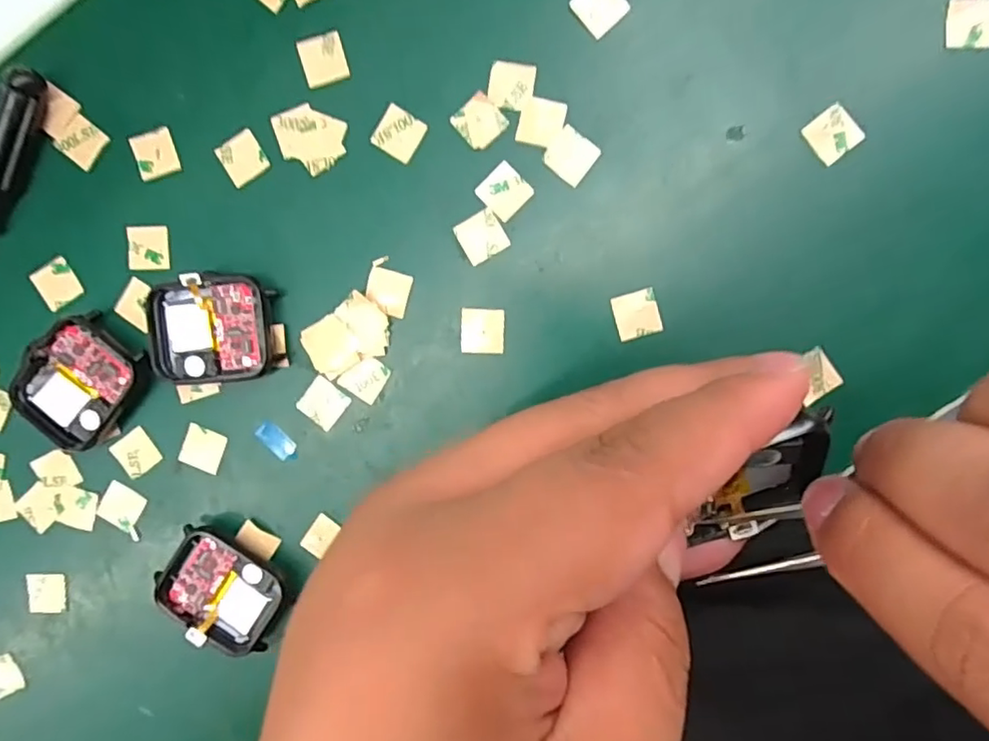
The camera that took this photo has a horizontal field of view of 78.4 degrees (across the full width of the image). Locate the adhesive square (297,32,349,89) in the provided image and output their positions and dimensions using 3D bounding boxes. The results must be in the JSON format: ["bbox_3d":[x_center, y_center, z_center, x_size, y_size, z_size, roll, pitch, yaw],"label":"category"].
[{"bbox_3d":[-0.061,-0.110,0.213,0.015,0.004,0.017,-13,92,4],"label":"adhesive square"}]

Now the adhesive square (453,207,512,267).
[{"bbox_3d":[-0.004,-0.048,0.216,0.016,0.004,0.016,-31,90,3],"label":"adhesive square"}]

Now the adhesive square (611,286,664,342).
[{"bbox_3d":[0.050,-0.020,0.213,0.015,0.004,0.016,-15,92,4],"label":"adhesive square"}]

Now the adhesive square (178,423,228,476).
[{"bbox_3d":[-0.109,0.030,0.227,0.015,0.004,0.015,22,95,2],"label":"adhesive square"}]

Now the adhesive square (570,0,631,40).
[{"bbox_3d":[0.036,-0.125,0.207,0.016,0.004,0.016,-41,94,4],"label":"adhesive square"}]

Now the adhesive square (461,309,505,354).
[{"bbox_3d":[-0.004,-0.014,0.217,0.015,0.004,0.016,1,93,4],"label":"adhesive square"}]

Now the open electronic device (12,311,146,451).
[{"bbox_3d":[-0.153,0.004,0.224,0.036,0.010,0.045,41,95,1],"label":"open electronic device"}]

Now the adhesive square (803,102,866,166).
[{"bbox_3d":[0.115,-0.080,0.204,0.015,0.004,0.016,-39,90,5],"label":"adhesive square"}]

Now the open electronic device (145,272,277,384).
[{"bbox_3d":[-0.102,-0.015,0.220,0.044,0.011,0.037,-1,93,4],"label":"open electronic device"}]

